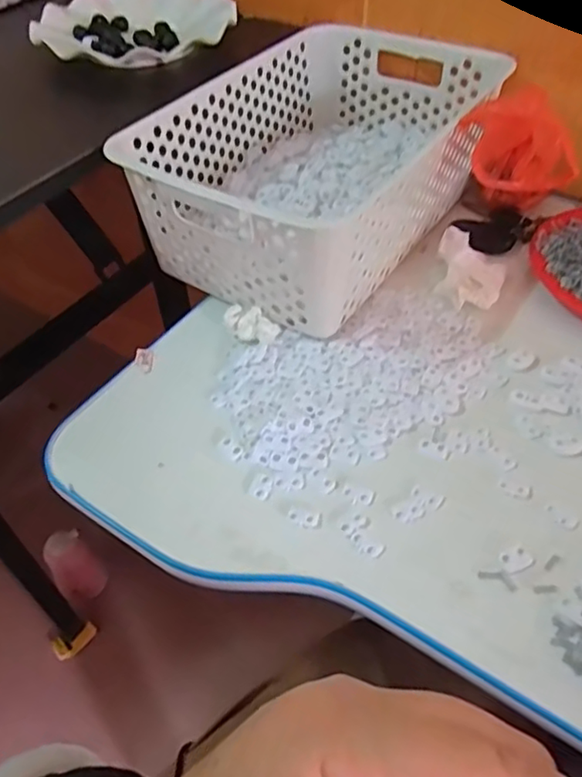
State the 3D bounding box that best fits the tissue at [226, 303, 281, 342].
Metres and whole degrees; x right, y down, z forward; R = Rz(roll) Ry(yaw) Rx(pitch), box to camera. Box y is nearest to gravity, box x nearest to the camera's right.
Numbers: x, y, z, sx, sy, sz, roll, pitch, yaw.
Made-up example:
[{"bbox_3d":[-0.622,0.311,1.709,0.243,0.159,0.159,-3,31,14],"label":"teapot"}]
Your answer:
[{"bbox_3d":[-0.029,-0.047,0.456,0.028,0.019,0.035,-31,54,-21],"label":"tissue"}]

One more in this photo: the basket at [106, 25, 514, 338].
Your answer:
[{"bbox_3d":[0.029,-0.188,0.512,0.197,0.107,0.293,28,57,25],"label":"basket"}]

